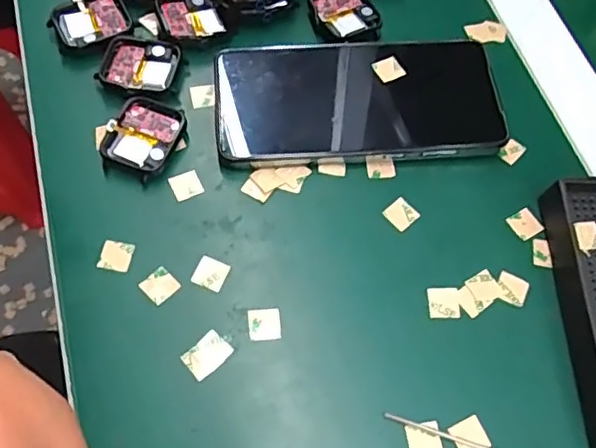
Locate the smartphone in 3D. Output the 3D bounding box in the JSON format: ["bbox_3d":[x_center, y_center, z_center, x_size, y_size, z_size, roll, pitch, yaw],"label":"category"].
[{"bbox_3d":[0.036,-0.072,0.336,0.163,0.016,0.076,-4,66,-5],"label":"smartphone"}]

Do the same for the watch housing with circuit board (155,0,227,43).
[{"bbox_3d":[-0.066,-0.128,0.354,0.036,0.006,0.037,-20,68,-12],"label":"watch housing with circuit board"}]

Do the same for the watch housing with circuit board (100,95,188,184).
[{"bbox_3d":[-0.085,-0.048,0.320,0.037,0.010,0.045,25,66,7],"label":"watch housing with circuit board"}]

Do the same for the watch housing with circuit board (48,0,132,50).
[{"bbox_3d":[-0.125,-0.124,0.348,0.044,0.008,0.035,-20,68,-12],"label":"watch housing with circuit board"}]

